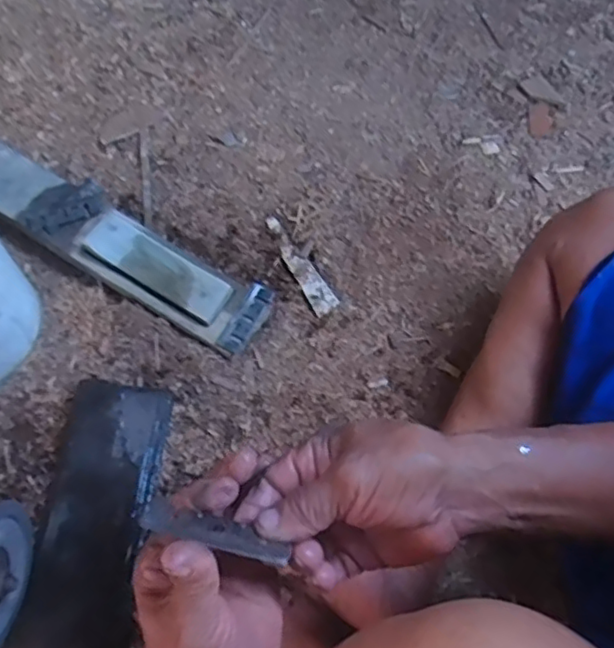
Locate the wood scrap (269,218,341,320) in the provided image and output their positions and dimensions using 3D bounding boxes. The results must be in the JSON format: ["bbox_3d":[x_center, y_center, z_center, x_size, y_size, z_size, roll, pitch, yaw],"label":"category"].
[{"bbox_3d":[-0.010,-0.073,0.758,0.028,0.009,0.148,-28,67,-10],"label":"wood scrap"}]

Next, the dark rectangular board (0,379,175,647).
[{"bbox_3d":[-0.213,0.241,0.595,0.118,0.041,0.388,7,68,4],"label":"dark rectangular board"}]

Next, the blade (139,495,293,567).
[{"bbox_3d":[-0.049,0.114,0.350,0.081,0.026,0.006,15,106,4],"label":"blade"}]

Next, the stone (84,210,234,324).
[{"bbox_3d":[-0.169,-0.067,0.718,0.177,0.022,0.053,31,71,15],"label":"stone"}]

